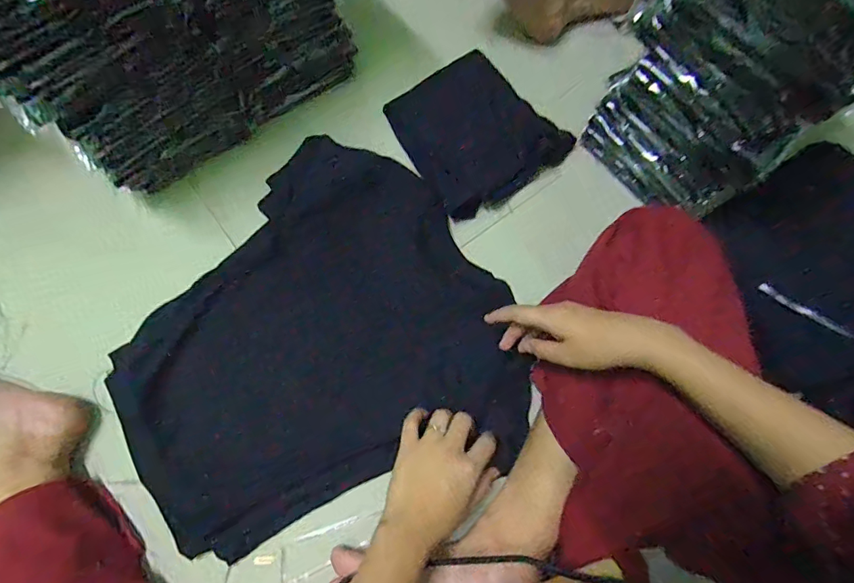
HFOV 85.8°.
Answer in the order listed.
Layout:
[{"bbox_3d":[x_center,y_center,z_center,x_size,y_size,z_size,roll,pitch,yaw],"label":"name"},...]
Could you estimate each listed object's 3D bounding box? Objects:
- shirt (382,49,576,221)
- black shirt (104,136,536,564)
[{"bbox_3d":[0.061,-0.215,0.607,0.188,0.021,0.202,-32,77,-10],"label":"shirt"},{"bbox_3d":[-0.128,0.059,0.528,0.412,0.049,0.418,-33,82,-10],"label":"black shirt"}]

